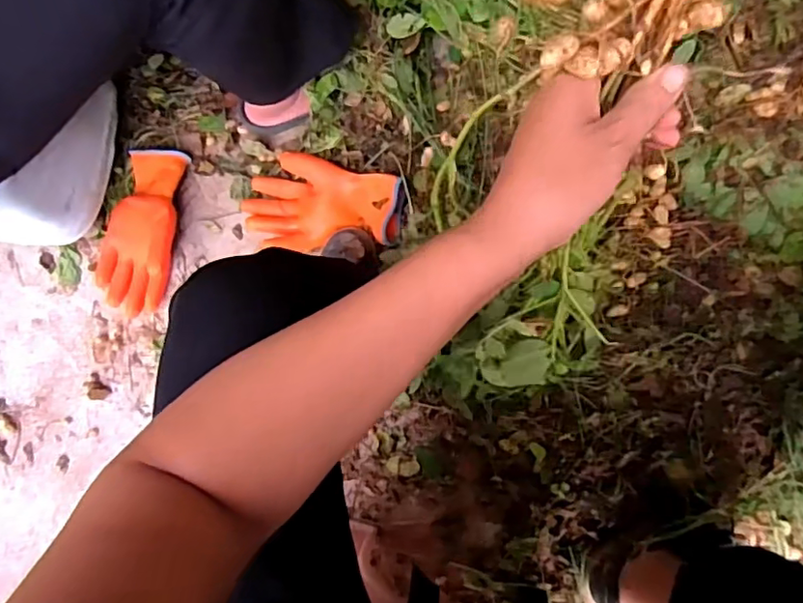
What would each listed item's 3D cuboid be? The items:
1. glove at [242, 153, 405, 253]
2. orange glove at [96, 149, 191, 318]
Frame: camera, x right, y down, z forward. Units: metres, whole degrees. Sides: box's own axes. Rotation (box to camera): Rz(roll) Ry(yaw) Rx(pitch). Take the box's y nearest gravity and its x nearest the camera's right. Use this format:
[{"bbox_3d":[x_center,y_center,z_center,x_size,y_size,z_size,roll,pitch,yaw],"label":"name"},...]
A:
[{"bbox_3d":[-0.112,-0.138,0.841,0.232,0.041,0.133,7,86,9],"label":"glove"},{"bbox_3d":[-0.386,-0.106,0.858,0.133,0.046,0.251,14,92,10],"label":"orange glove"}]

